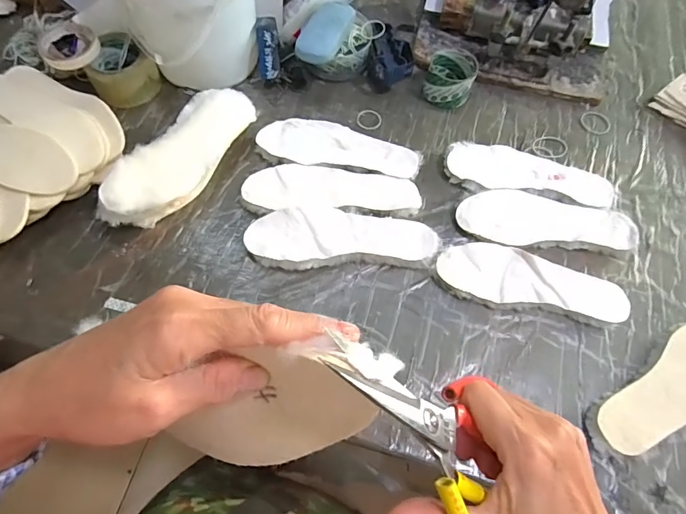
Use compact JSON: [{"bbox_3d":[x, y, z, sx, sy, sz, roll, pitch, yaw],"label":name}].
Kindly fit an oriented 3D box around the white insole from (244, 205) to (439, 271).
[{"bbox_3d":[0.000,-0.026,0.610,0.264,0.023,0.089,0,66,-3],"label":"white insole"}]

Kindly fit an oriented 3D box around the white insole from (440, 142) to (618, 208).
[{"bbox_3d":[0.290,-0.130,0.670,0.256,0.016,0.089,9,63,0],"label":"white insole"}]

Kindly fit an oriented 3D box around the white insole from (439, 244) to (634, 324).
[{"bbox_3d":[0.263,0.034,0.593,0.255,0.013,0.083,13,66,3],"label":"white insole"}]

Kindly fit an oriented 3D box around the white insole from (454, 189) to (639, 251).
[{"bbox_3d":[0.302,-0.055,0.632,0.259,0.005,0.083,5,66,0],"label":"white insole"}]

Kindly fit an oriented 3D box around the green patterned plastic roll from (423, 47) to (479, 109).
[{"bbox_3d":[0.186,-0.310,0.745,0.079,0.053,0.086,1,66,-2],"label":"green patterned plastic roll"}]

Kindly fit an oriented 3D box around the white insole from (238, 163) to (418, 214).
[{"bbox_3d":[-0.016,-0.105,0.644,0.261,0.011,0.085,0,66,-3],"label":"white insole"}]

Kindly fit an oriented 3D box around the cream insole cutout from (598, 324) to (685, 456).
[{"bbox_3d":[0.417,0.156,0.521,0.245,0.013,0.086,-34,71,-13],"label":"cream insole cutout"}]

